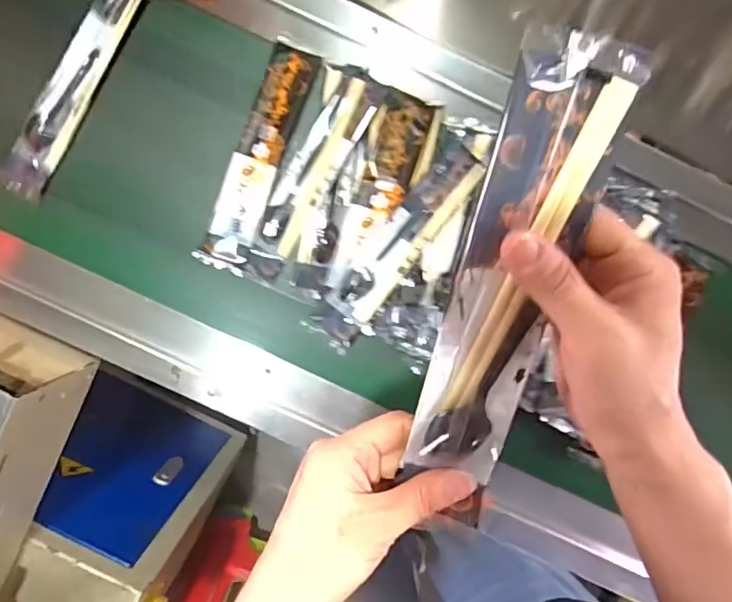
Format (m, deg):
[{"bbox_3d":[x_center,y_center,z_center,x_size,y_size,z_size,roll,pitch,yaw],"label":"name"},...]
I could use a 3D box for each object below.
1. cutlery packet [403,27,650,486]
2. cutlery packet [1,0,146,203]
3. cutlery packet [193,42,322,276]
[{"bbox_3d":[0.065,-0.007,0.252,0.048,0.011,0.203,12,113,0],"label":"cutlery packet"},{"bbox_3d":[-0.303,-0.217,0.573,0.052,0.011,0.235,32,96,-2],"label":"cutlery packet"},{"bbox_3d":[-0.111,-0.145,0.570,0.051,0.012,0.232,22,96,-1],"label":"cutlery packet"}]

